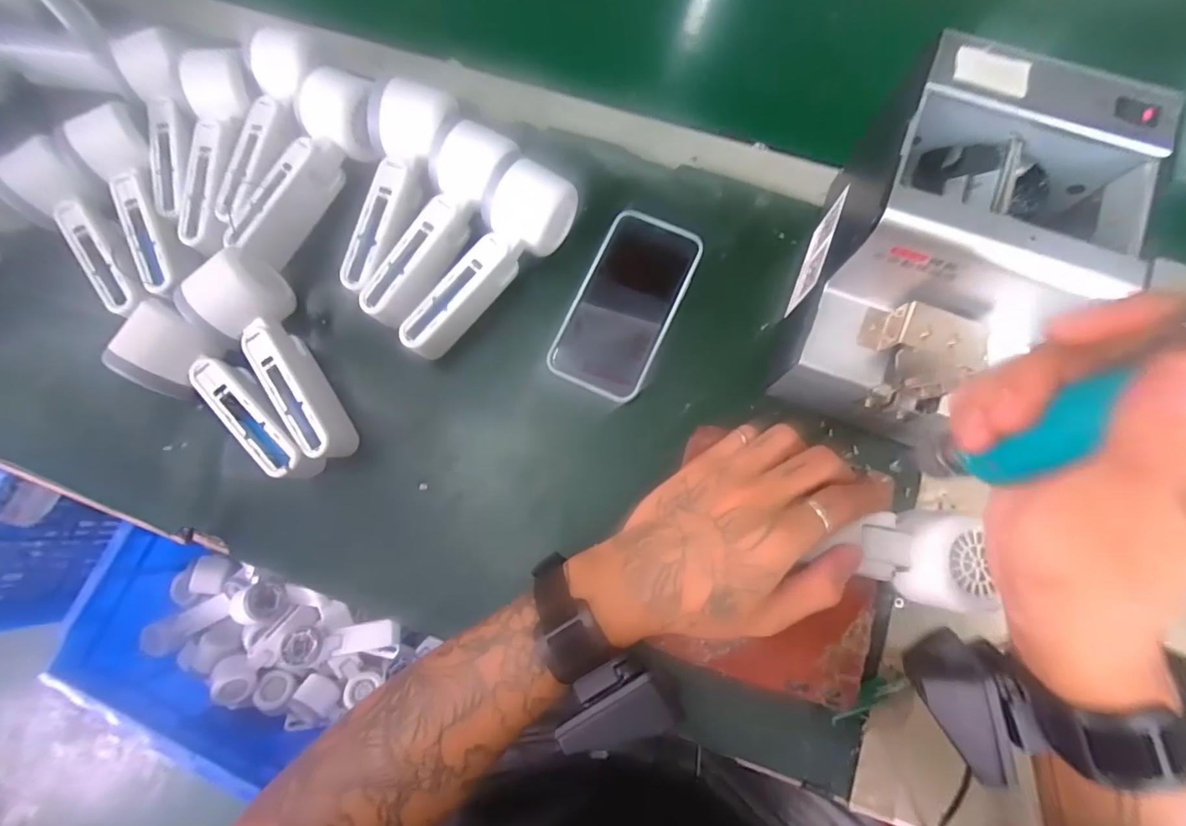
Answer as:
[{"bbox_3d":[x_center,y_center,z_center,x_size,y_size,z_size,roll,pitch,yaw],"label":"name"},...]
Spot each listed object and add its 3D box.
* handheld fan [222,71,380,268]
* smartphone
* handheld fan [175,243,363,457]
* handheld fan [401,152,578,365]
[{"bbox_3d":[-0.217,-0.185,0.388,0.058,0.046,0.162,24,79,6],"label":"handheld fan"},{"bbox_3d":[0.026,-0.083,0.388,0.074,0.012,0.142,25,79,6],"label":"smartphone"},{"bbox_3d":[-0.220,-0.040,0.363,0.053,0.067,0.152,-38,79,-7],"label":"handheld fan"},{"bbox_3d":[-0.078,-0.111,0.371,0.051,0.055,0.166,37,81,9],"label":"handheld fan"}]

